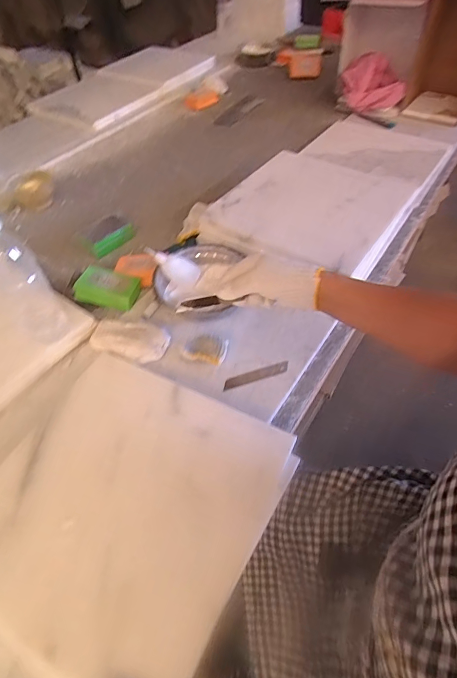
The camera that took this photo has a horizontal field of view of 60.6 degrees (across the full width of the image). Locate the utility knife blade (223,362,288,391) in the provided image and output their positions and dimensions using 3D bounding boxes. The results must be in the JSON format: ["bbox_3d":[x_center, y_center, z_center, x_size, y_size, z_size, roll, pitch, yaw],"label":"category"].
[{"bbox_3d":[0.040,0.054,0.560,0.099,0.008,0.018,-16,53,-11],"label":"utility knife blade"}]

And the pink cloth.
[{"bbox_3d":[0.386,-0.698,1.071,0.139,0.046,0.169,-32,89,11],"label":"pink cloth"}]

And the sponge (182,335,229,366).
[{"bbox_3d":[-0.033,0.014,0.577,0.060,0.019,0.040,10,52,9],"label":"sponge"}]

